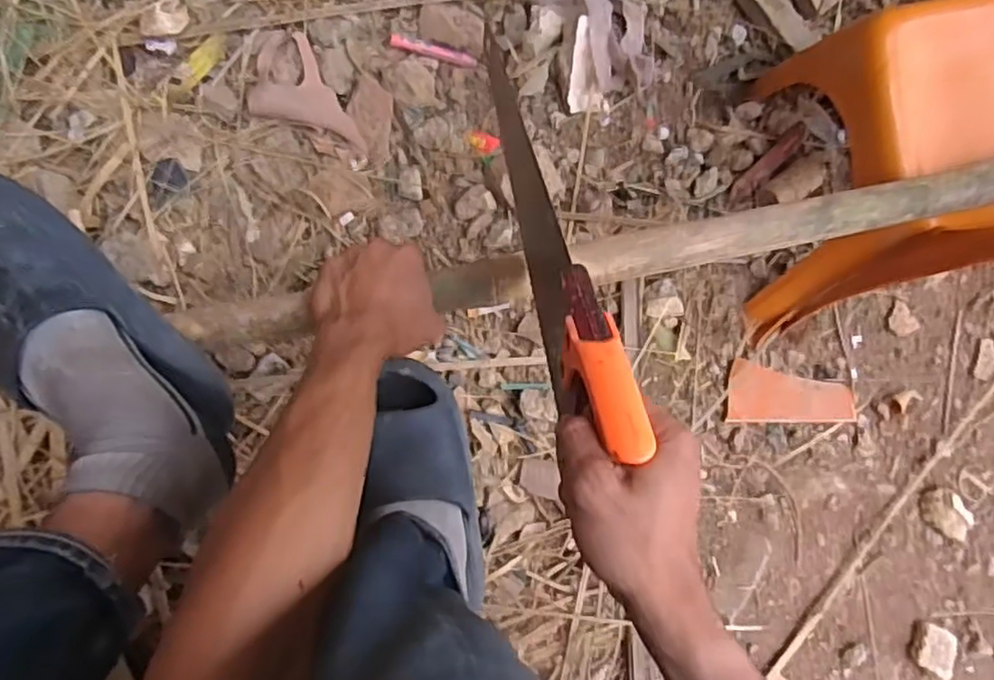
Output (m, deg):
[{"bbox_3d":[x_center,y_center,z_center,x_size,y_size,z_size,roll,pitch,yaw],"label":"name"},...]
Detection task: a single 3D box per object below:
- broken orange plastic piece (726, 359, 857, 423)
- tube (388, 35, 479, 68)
[{"bbox_3d":[0.338,0.061,0.776,0.152,0.011,0.066,2,85,-7],"label":"broken orange plastic piece"},{"bbox_3d":[-0.069,-0.322,0.750,0.102,0.013,0.013,3,84,-30],"label":"tube"}]

